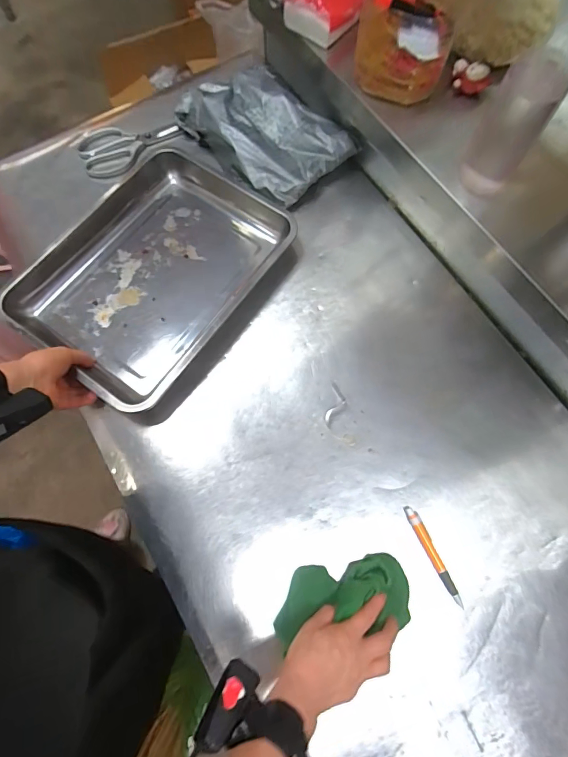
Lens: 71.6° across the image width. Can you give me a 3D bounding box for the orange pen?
[{"bbox_3d":[0.195,0.229,0.511,0.016,0.013,0.132,-26,75,-8],"label":"orange pen"}]

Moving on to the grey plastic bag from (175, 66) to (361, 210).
[{"bbox_3d":[-0.033,-0.422,0.675,0.171,0.079,0.259,-42,77,-12],"label":"grey plastic bag"}]

